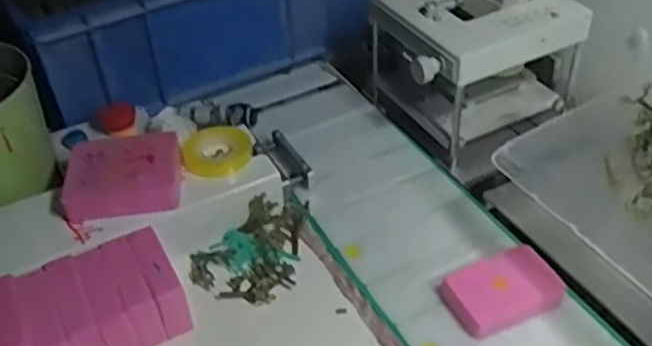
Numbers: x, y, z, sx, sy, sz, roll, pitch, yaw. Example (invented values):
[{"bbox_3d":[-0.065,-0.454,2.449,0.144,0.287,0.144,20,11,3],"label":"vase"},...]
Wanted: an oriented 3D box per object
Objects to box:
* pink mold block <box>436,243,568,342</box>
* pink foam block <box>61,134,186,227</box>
[{"bbox_3d":[0.117,0.077,0.454,0.072,0.017,0.045,-18,44,-13],"label":"pink mold block"},{"bbox_3d":[-0.143,0.001,0.492,0.078,0.013,0.063,-6,63,-8],"label":"pink foam block"}]

